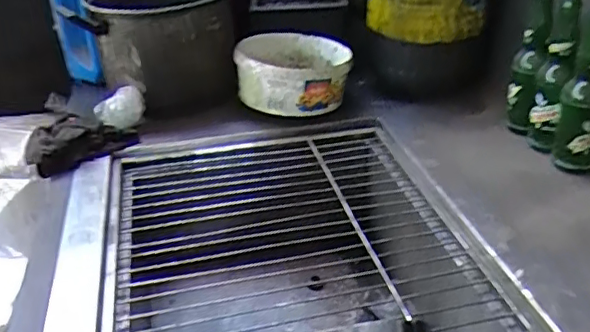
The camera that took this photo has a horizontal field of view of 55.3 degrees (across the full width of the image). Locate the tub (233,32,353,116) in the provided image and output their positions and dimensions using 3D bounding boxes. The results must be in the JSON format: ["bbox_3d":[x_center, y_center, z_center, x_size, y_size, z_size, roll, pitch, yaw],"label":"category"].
[{"bbox_3d":[-0.002,-0.167,0.988,0.184,0.098,0.192,-2,32,1],"label":"tub"}]

